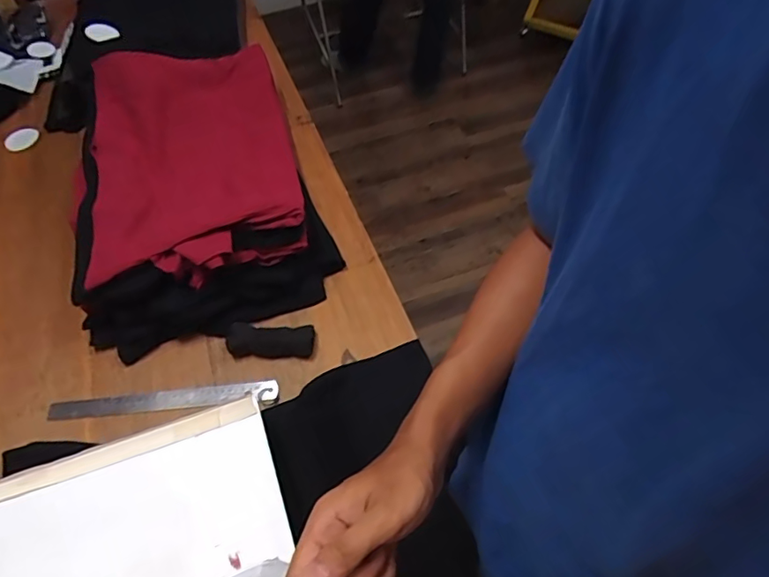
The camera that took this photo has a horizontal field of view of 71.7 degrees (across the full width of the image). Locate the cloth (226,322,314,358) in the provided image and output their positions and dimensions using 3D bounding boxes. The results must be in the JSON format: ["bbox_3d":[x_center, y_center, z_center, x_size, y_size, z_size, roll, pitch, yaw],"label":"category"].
[{"bbox_3d":[-0.172,0.076,0.795,0.130,0.025,0.049,1,55,3],"label":"cloth"}]

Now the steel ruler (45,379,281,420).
[{"bbox_3d":[-0.312,0.158,0.758,0.315,0.007,0.029,-5,62,-3],"label":"steel ruler"}]

